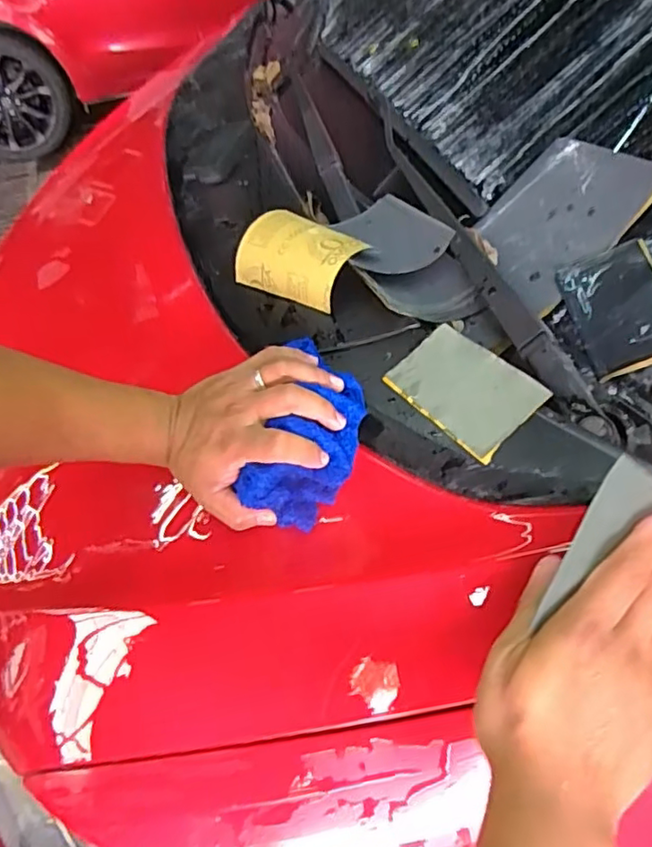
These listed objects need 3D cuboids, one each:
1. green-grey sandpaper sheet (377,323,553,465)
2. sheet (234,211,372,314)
[{"bbox_3d":[0.104,-0.029,0.462,0.068,0.004,0.115,-44,49,-1],"label":"green-grey sandpaper sheet"},{"bbox_3d":[-0.032,-0.168,0.599,0.136,0.021,0.084,27,88,36],"label":"sheet"}]

